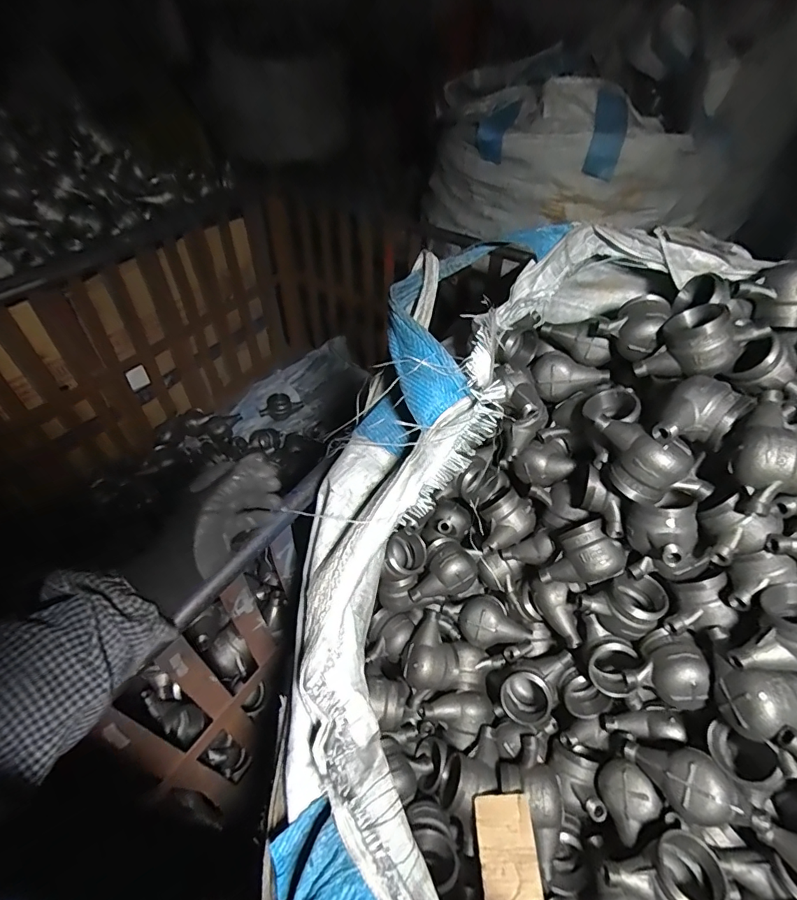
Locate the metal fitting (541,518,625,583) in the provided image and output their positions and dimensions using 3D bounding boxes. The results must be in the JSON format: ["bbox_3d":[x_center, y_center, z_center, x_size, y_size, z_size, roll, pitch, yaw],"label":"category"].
[{"bbox_3d":[0.285,0.161,0.715,0.078,0.123,0.090,-8,79,-44],"label":"metal fitting"}]

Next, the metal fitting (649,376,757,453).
[{"bbox_3d":[0.379,-0.037,0.580,0.084,0.069,0.098,34,56,27],"label":"metal fitting"}]

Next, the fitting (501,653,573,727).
[{"bbox_3d":[0.227,0.396,0.762,0.125,0.081,0.083,-35,57,-28],"label":"fitting"}]

